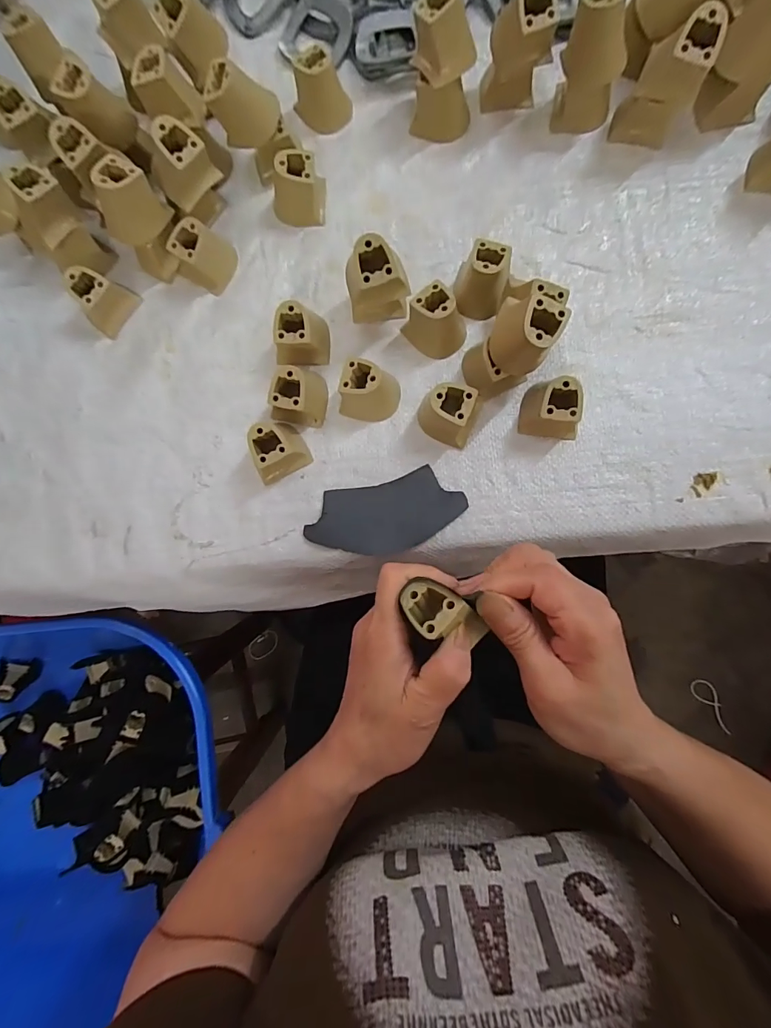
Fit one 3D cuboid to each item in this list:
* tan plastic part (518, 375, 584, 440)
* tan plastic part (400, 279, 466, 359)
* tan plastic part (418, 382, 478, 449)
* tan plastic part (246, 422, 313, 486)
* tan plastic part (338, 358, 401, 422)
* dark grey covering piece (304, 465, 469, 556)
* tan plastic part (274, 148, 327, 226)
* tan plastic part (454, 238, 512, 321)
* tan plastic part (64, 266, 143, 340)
[{"bbox_3d":[0.127,-0.080,0.309,0.043,0.037,0.038,10,86,5],"label":"tan plastic part"},{"bbox_3d":[0.040,-0.149,0.322,0.044,0.036,0.037,44,90,6],"label":"tan plastic part"},{"bbox_3d":[0.045,-0.076,0.314,0.041,0.038,0.035,18,87,5],"label":"tan plastic part"},{"bbox_3d":[-0.086,-0.049,0.322,0.043,0.037,0.035,-30,84,1],"label":"tan plastic part"},{"bbox_3d":[-0.013,-0.093,0.322,0.042,0.036,0.040,17,87,5],"label":"tan plastic part"},{"bbox_3d":[0.000,0.001,0.326,0.121,0.006,0.057,-14,85,3],"label":"dark grey covering piece"},{"bbox_3d":[-0.073,-0.266,0.338,0.040,0.036,0.040,1,86,4],"label":"tan plastic part"},{"bbox_3d":[0.076,-0.182,0.322,0.037,0.037,0.042,18,87,5],"label":"tan plastic part"},{"bbox_3d":[-0.236,-0.178,0.342,0.029,0.037,0.043,38,89,6],"label":"tan plastic part"}]

